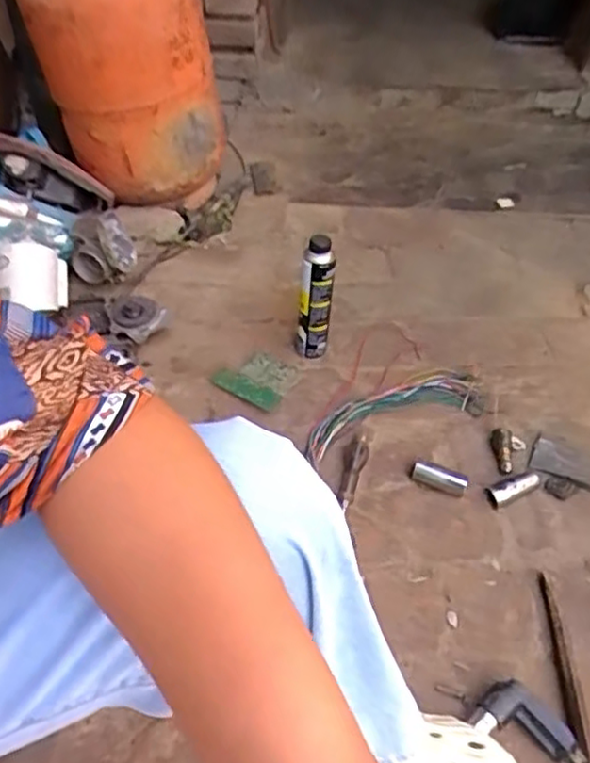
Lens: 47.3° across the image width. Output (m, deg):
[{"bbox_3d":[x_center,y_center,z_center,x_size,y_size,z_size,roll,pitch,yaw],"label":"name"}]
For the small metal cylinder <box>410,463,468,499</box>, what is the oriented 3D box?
[{"bbox_3d":[0.203,0.139,0.952,0.078,0.025,0.026,17,47,15],"label":"small metal cylinder"}]

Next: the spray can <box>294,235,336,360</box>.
[{"bbox_3d":[0.031,-0.130,1.064,0.053,0.204,0.058,1,45,-1],"label":"spray can"}]

